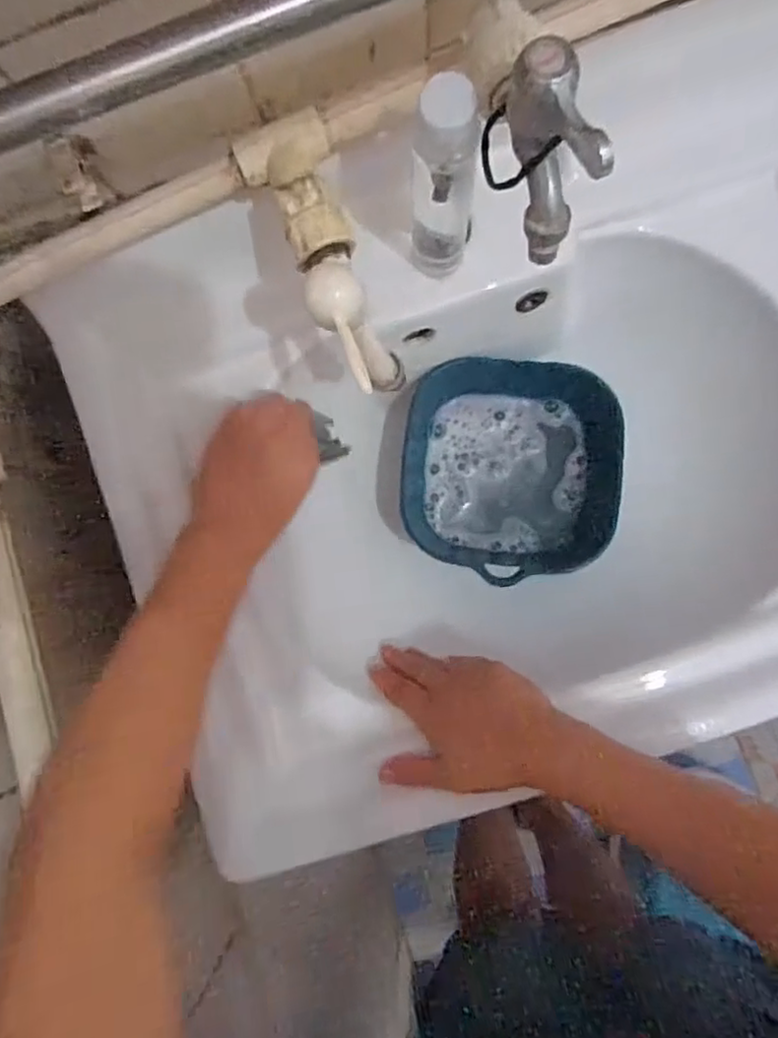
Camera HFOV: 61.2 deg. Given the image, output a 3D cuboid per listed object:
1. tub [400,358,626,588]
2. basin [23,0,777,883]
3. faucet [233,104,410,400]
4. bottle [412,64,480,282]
[{"bbox_3d":[0.102,-0.043,0.573,0.183,0.059,0.200,9,90,3],"label":"tub"},{"bbox_3d":[0.102,-0.054,0.525,0.586,0.172,0.458,-18,88,2],"label":"basin"},{"bbox_3d":[-0.035,-0.151,0.367,0.055,0.067,0.159,-22,88,2],"label":"faucet"},{"bbox_3d":[0.032,-0.189,0.387,0.037,0.155,0.035,4,89,3],"label":"bottle"}]

